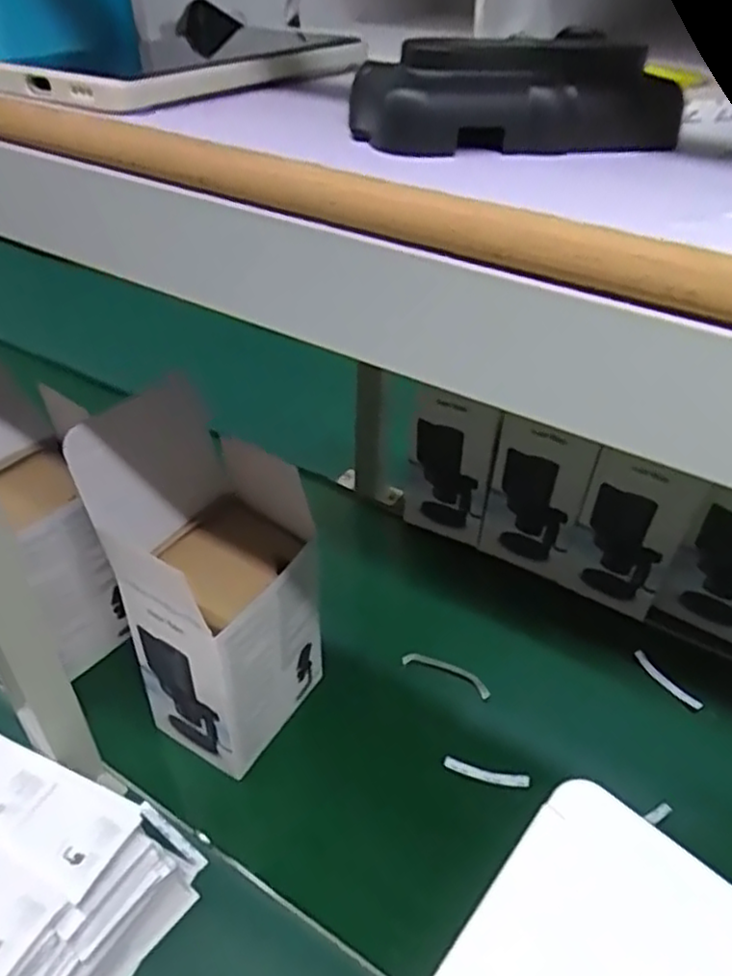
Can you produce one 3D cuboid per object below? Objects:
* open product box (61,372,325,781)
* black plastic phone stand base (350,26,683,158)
[{"bbox_3d":[-0.150,0.099,0.656,0.165,0.351,0.159,21,42,23],"label":"open product box"},{"bbox_3d":[0.051,-0.129,0.223,0.103,0.030,0.040,-12,42,-13],"label":"black plastic phone stand base"}]

